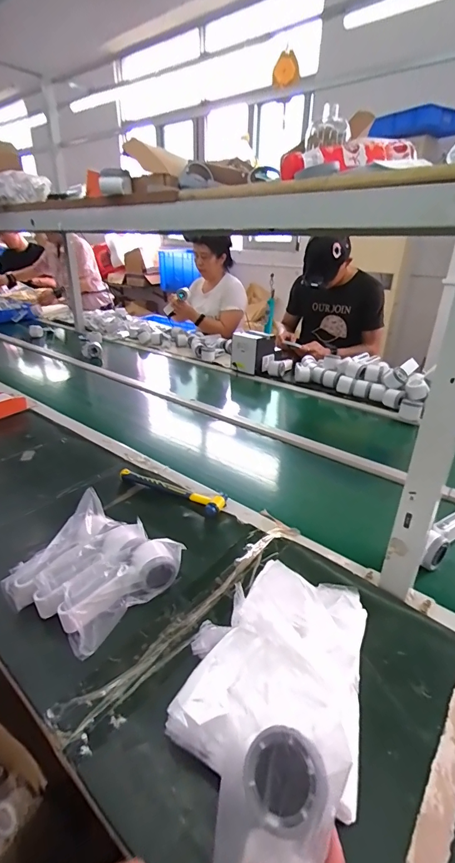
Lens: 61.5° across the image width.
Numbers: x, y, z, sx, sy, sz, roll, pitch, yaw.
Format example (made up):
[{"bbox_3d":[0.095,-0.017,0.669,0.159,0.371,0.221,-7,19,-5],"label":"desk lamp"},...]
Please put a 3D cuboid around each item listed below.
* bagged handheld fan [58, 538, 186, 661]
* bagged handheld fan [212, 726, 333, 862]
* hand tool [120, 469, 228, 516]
[{"bbox_3d":[-0.150,0.217,0.542,0.075,0.063,0.171,21,34,36],"label":"bagged handheld fan"},{"bbox_3d":[0.021,0.276,0.252,0.070,0.048,0.132,8,50,32],"label":"bagged handheld fan"},{"bbox_3d":[-0.117,0.118,0.785,0.236,0.026,0.059,12,29,23],"label":"hand tool"}]

